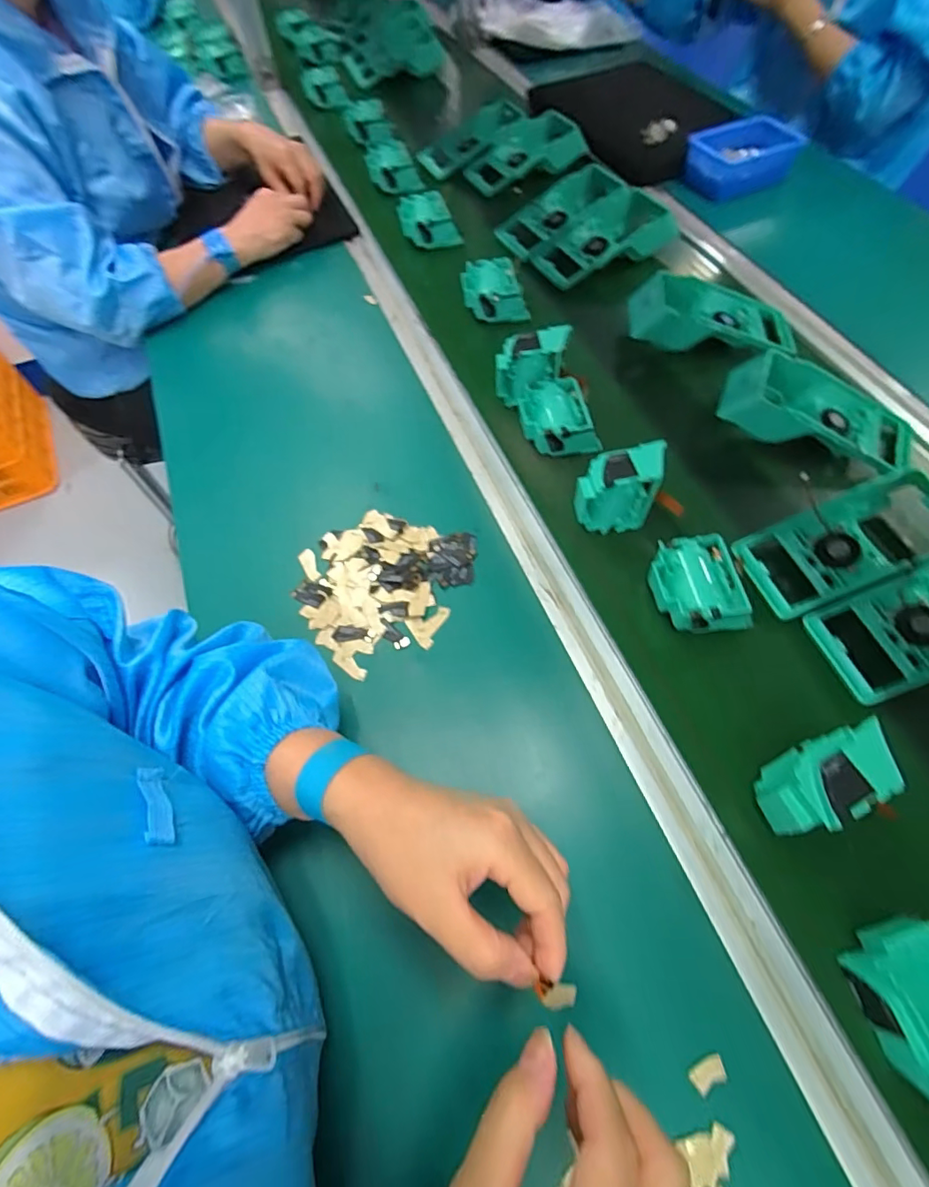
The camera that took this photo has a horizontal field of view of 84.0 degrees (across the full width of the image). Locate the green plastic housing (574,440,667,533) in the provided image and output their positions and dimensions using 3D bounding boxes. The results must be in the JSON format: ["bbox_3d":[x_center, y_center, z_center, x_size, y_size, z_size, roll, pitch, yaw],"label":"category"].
[{"bbox_3d":[0.138,-0.093,0.474,0.073,0.076,0.045,-2,61,3],"label":"green plastic housing"}]

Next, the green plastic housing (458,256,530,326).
[{"bbox_3d":[0.035,-0.382,0.654,0.077,0.038,0.080,-6,61,0],"label":"green plastic housing"}]

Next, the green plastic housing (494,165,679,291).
[{"bbox_3d":[0.161,-0.519,0.723,0.206,0.050,0.191,-19,61,-4],"label":"green plastic housing"}]

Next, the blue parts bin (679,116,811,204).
[{"bbox_3d":[0.426,-0.665,0.794,0.151,0.058,0.101,-28,62,-8],"label":"blue parts bin"}]

